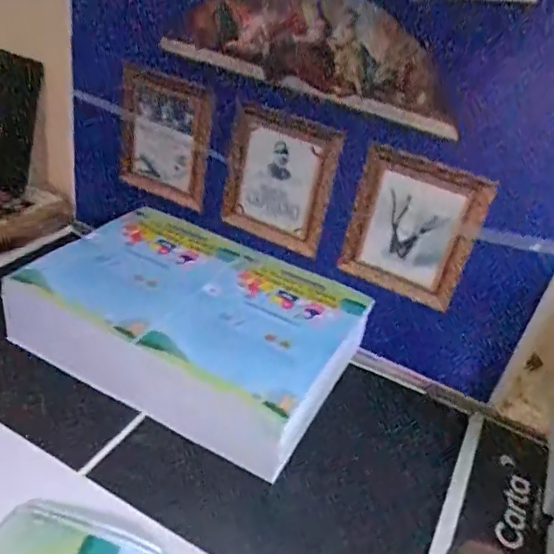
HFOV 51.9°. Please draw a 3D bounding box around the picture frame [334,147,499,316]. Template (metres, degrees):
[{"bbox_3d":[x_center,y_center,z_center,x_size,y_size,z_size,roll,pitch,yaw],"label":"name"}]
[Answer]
[{"bbox_3d":[0.138,-0.051,0.595,0.129,0.142,0.017,27,29,22],"label":"picture frame"}]

